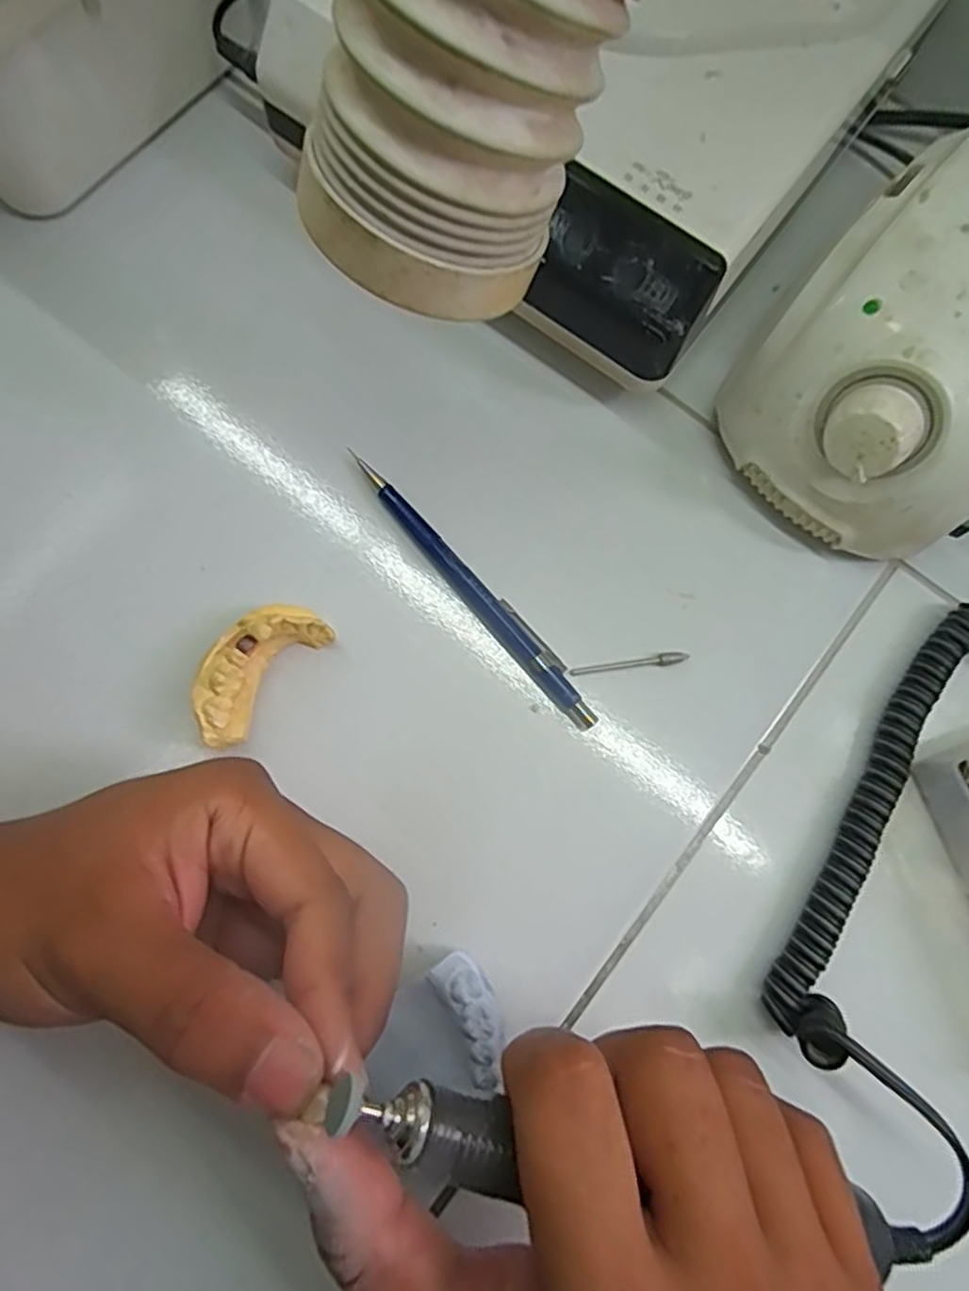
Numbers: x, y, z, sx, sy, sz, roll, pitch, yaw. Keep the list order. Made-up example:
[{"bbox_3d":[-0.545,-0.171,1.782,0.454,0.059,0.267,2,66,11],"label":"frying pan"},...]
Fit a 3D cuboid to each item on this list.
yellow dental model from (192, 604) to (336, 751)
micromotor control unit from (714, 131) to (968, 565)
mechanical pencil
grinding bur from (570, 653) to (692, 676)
[{"bbox_3d":[-0.083,0.008,0.250,0.027,0.024,0.056,37,79,5],"label":"yellow dental model"},{"bbox_3d":[0.163,-0.106,0.249,0.137,0.082,0.098,-44,83,-9],"label":"micromotor control unit"},{"bbox_3d":[-0.003,-0.022,0.265,0.012,0.009,0.134,-39,82,-9],"label":"mechanical pencil"},{"bbox_3d":[0.055,0.008,0.264,0.045,0.005,0.005,-8,79,-4],"label":"grinding bur"}]

